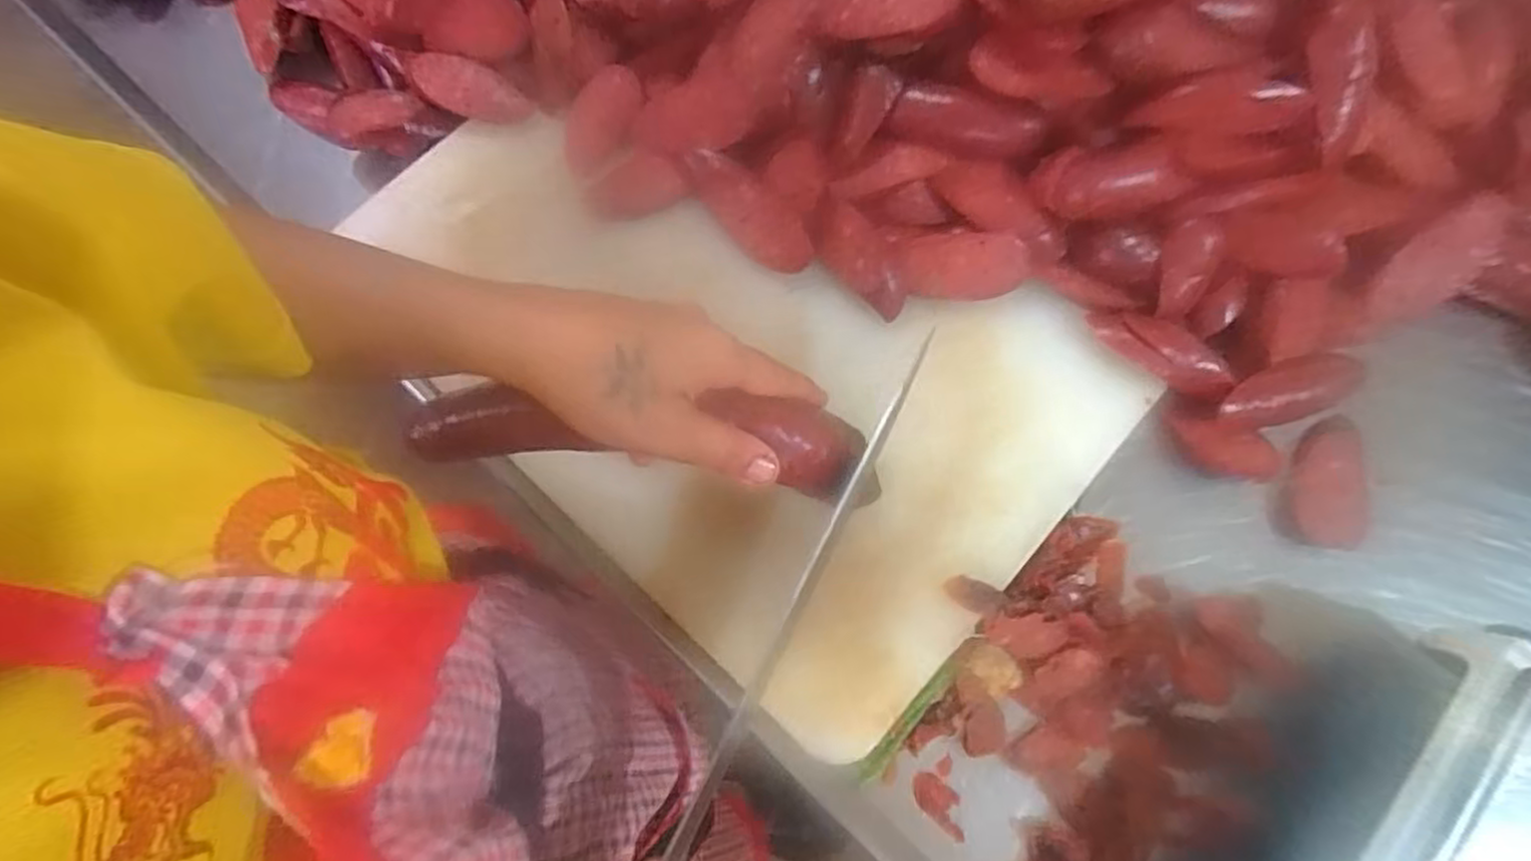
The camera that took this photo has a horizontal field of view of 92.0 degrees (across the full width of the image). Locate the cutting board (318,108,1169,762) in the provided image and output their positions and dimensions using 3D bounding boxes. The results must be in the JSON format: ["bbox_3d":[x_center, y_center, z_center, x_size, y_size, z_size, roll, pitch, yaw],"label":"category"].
[{"bbox_3d":[-0.029,-0.058,0.437,0.425,0.022,0.272,40,78,13],"label":"cutting board"}]

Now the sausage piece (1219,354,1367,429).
[{"bbox_3d":[0.302,-0.024,0.419,0.096,0.020,0.030,-20,73,-4],"label":"sausage piece"}]

